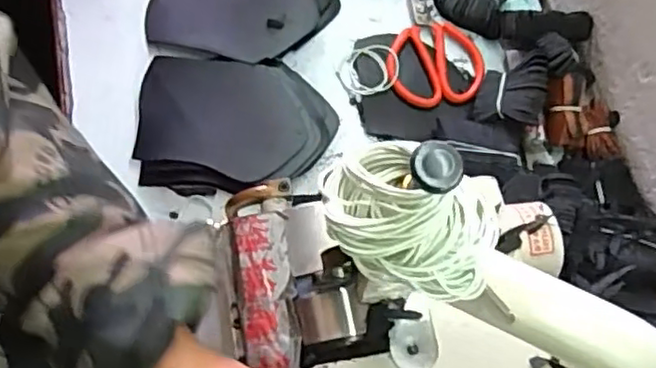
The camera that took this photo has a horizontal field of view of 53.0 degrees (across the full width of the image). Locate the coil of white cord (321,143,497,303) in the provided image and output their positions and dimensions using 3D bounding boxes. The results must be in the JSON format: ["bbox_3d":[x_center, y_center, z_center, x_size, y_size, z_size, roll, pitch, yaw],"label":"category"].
[{"bbox_3d":[0.040,0.017,0.311,0.089,0.049,0.063,27,70,6],"label":"coil of white cord"}]

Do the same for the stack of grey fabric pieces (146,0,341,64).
[{"bbox_3d":[-0.093,-0.201,0.719,0.194,0.013,0.146,7,69,-1],"label":"stack of grey fabric pieces"}]

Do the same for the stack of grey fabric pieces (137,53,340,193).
[{"bbox_3d":[-0.092,-0.060,0.670,0.191,0.027,0.142,-2,70,-4],"label":"stack of grey fabric pieces"}]

